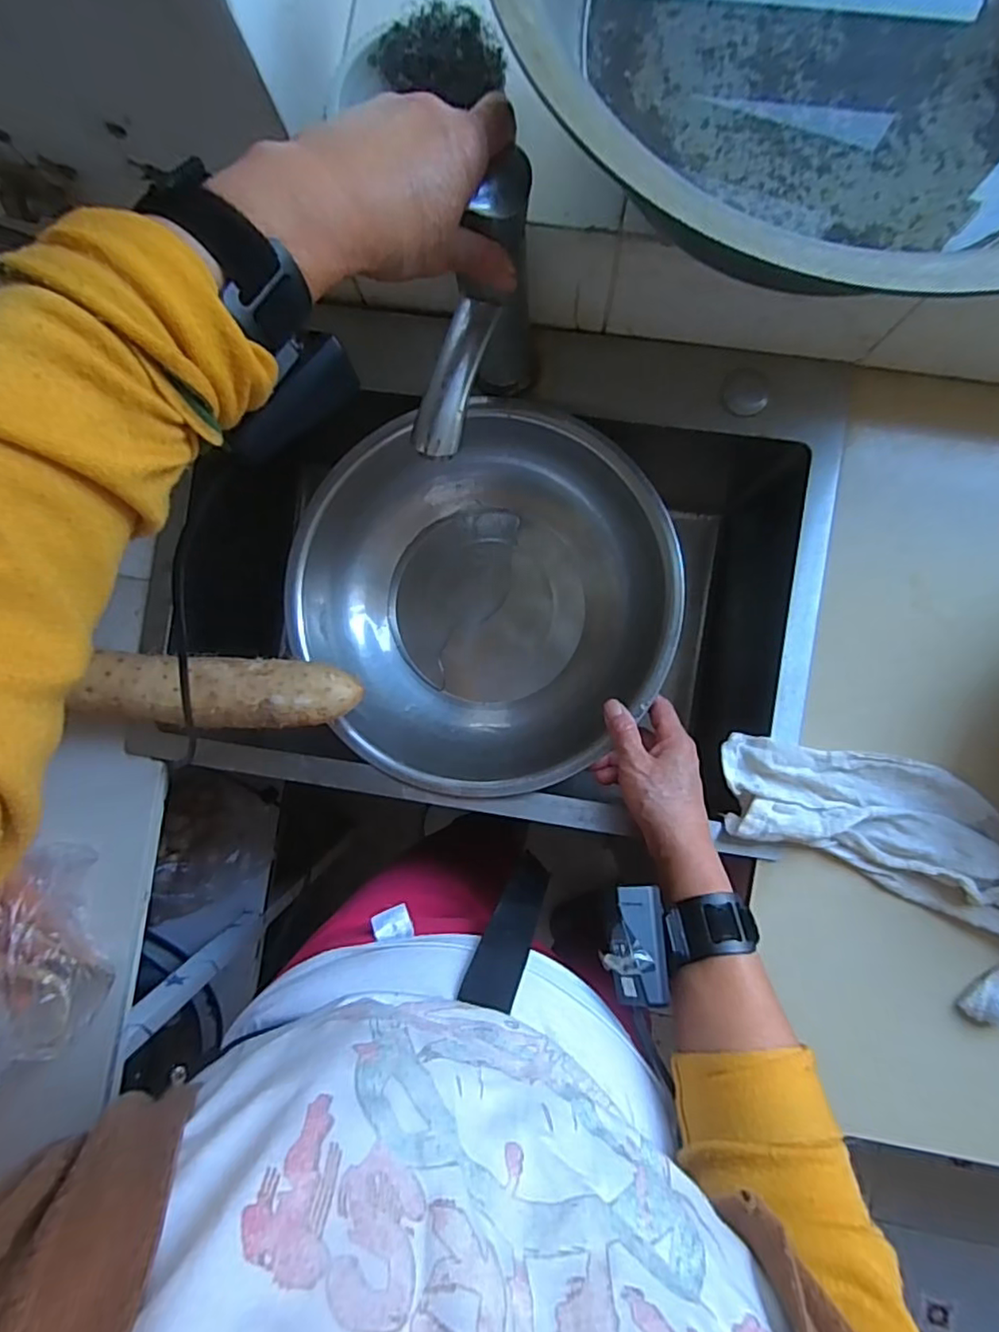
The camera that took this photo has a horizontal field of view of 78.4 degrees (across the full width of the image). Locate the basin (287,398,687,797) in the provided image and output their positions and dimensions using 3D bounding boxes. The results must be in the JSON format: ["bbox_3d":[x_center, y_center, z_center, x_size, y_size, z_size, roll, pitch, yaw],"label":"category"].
[{"bbox_3d":[-0.011,-0.051,0.537,0.300,0.093,0.297,0,89,4],"label":"basin"}]

